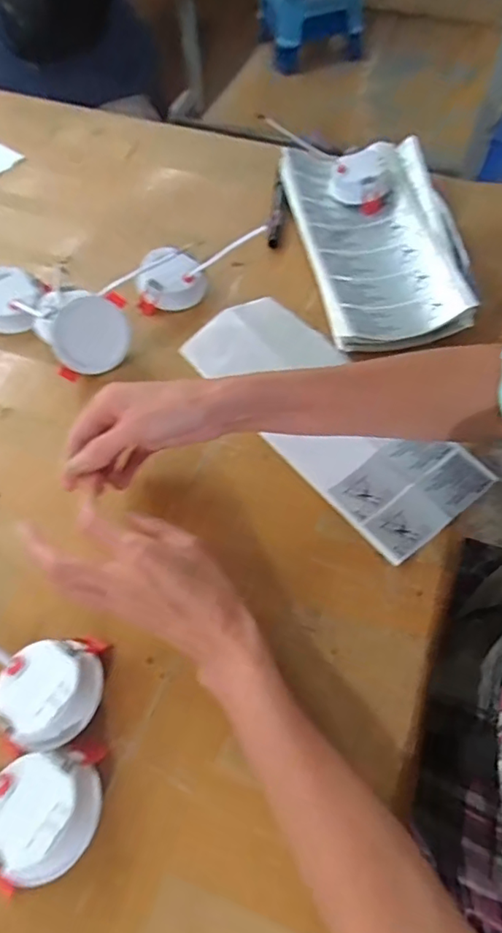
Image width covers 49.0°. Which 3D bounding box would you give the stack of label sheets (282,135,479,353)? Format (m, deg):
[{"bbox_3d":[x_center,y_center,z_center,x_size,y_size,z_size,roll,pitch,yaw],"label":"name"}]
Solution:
[{"bbox_3d":[0.135,-0.252,0.600,0.158,0.042,0.298,-6,59,-3],"label":"stack of label sheets"}]

